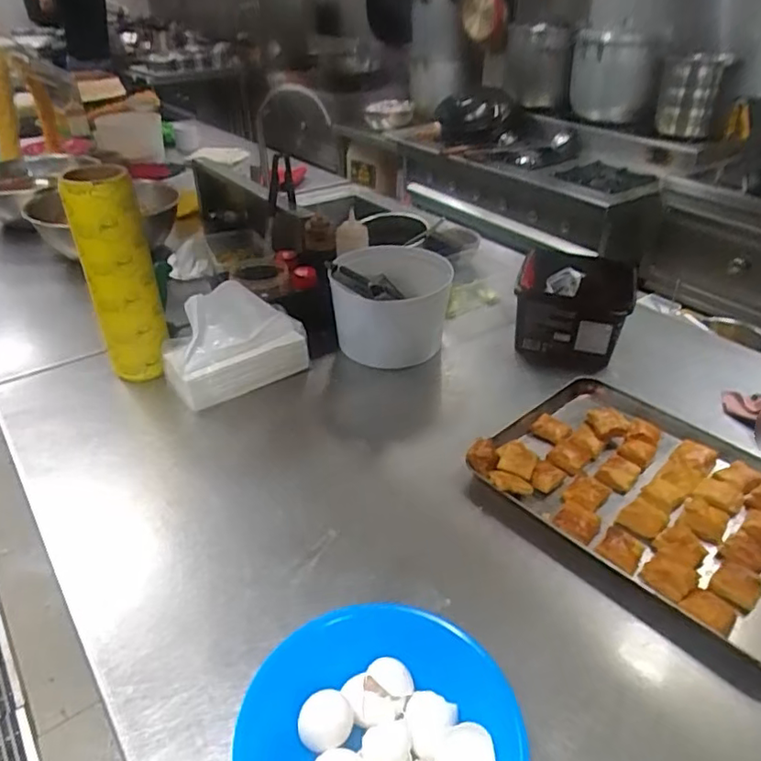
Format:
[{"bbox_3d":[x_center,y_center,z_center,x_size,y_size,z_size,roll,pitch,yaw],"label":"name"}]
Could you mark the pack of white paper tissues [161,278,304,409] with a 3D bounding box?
[{"bbox_3d":[-0.222,-0.051,0.917,0.209,0.156,0.091,-18,39,-24],"label":"pack of white paper tissues"}]

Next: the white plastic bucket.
[{"bbox_3d":[0.015,-0.117,1.002,0.194,0.159,0.188,0,35,0],"label":"white plastic bucket"}]

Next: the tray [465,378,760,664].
[{"bbox_3d":[0.354,0.142,0.750,0.405,0.032,0.315,29,45,35],"label":"tray"}]

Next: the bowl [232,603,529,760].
[{"bbox_3d":[-0.002,0.289,0.468,0.207,0.071,0.210,0,35,0],"label":"bowl"}]

